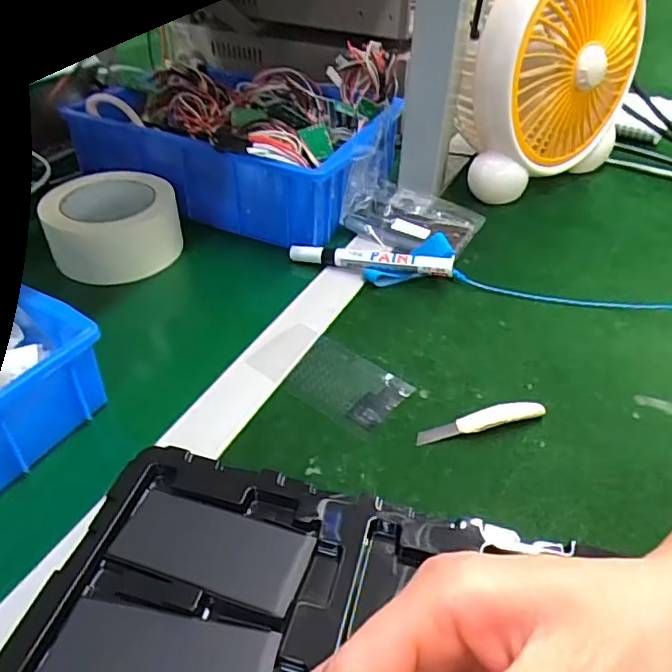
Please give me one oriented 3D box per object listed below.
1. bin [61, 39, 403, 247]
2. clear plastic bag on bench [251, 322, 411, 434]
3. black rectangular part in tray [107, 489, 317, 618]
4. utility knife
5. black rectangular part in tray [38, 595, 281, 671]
[{"bbox_3d":[-0.087,-0.209,0.584,0.286,0.118,0.205,18,43,17],"label":"bin"},{"bbox_3d":[-0.006,0.024,0.408,0.112,0.004,0.058,28,47,26],"label":"clear plastic bag on bench"},{"bbox_3d":[-0.064,0.108,0.298,0.097,0.004,0.044,13,42,13],"label":"black rectangular part in tray"},{"bbox_3d":[0.093,0.054,0.371,0.085,0.011,0.014,-7,42,-10],"label":"utility knife"},{"bbox_3d":[-0.078,0.144,0.258,0.098,0.004,0.042,8,41,6],"label":"black rectangular part in tray"}]

